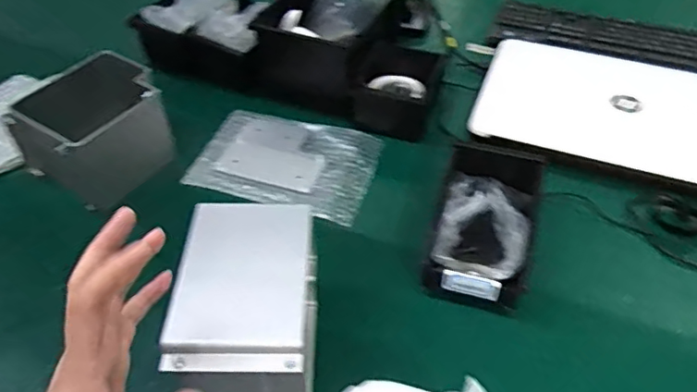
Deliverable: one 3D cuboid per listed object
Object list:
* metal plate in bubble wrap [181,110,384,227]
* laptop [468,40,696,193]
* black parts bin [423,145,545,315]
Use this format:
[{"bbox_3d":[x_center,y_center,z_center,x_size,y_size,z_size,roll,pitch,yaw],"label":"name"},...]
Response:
[{"bbox_3d":[-0.080,-0.045,0.751,0.221,0.023,0.162,13,48,13],"label":"metal plate in bubble wrap"},{"bbox_3d":[0.375,-0.118,0.781,0.371,0.033,0.243,15,48,14],"label":"laptop"},{"bbox_3d":[0.148,0.028,0.623,0.103,0.069,0.185,14,48,13],"label":"black parts bin"}]

